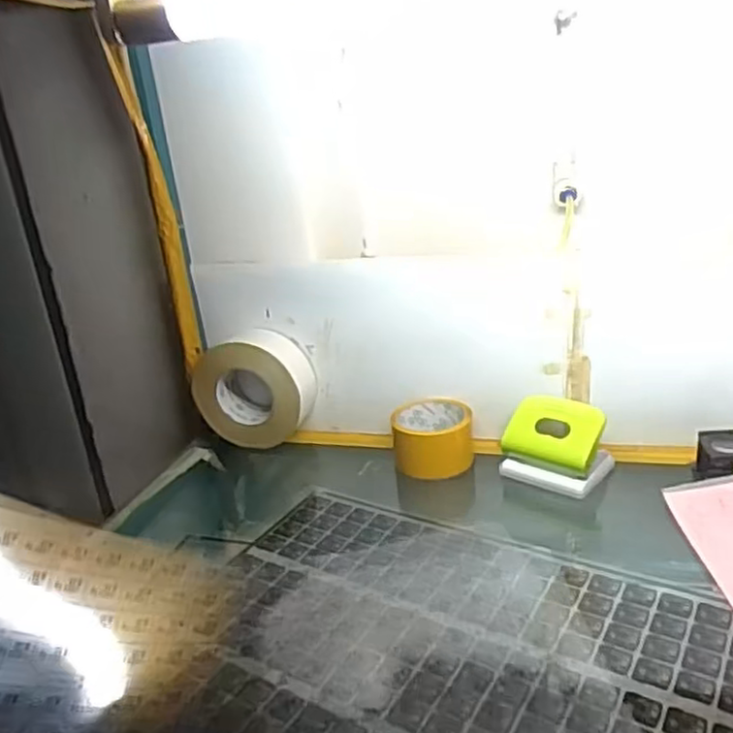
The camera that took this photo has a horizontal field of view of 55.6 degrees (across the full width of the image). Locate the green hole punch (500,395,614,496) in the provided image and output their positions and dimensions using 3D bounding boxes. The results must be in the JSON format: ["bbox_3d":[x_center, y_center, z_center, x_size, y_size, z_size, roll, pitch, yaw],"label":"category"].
[{"bbox_3d":[0.203,0.083,0.739,0.104,0.076,0.059,13,29,39],"label":"green hole punch"}]

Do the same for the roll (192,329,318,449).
[{"bbox_3d":[-0.139,0.031,0.864,0.148,0.127,0.063,-2,22,9],"label":"roll"}]

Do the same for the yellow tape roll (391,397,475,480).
[{"bbox_3d":[0.079,0.082,0.807,0.089,0.070,0.089,-5,22,2],"label":"yellow tape roll"}]

